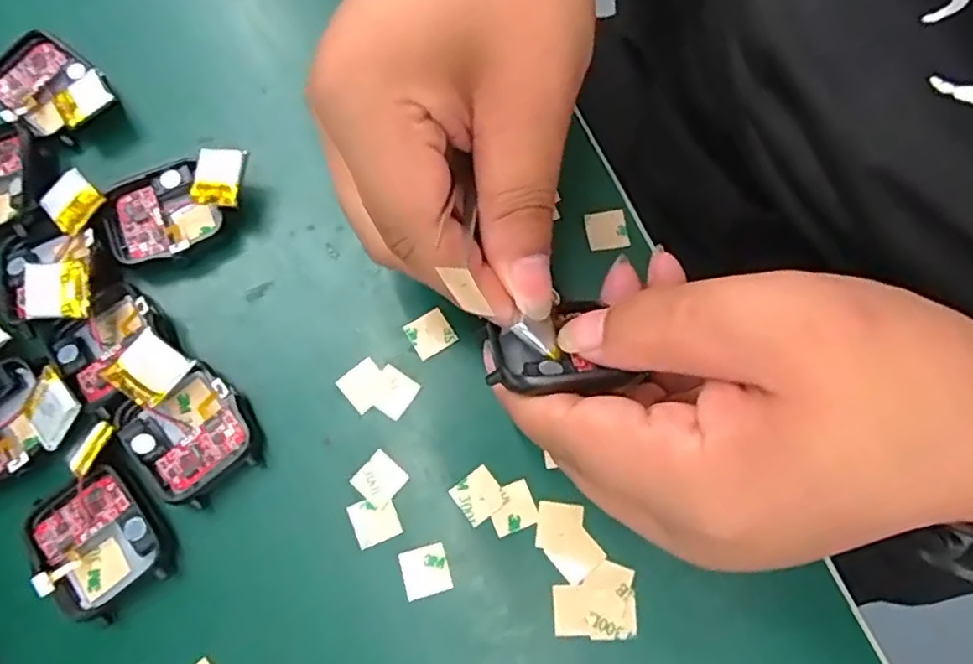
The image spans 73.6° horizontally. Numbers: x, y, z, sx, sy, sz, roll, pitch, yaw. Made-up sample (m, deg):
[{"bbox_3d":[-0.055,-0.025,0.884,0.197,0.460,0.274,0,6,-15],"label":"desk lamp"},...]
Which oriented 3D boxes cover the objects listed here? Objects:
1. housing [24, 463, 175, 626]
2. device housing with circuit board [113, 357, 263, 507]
[{"bbox_3d":[-0.129,0.070,0.216,0.039,0.010,0.045,-37,77,-9],"label":"housing"},{"bbox_3d":[-0.101,0.035,0.223,0.039,0.013,0.043,-35,77,-9],"label":"device housing with circuit board"}]

